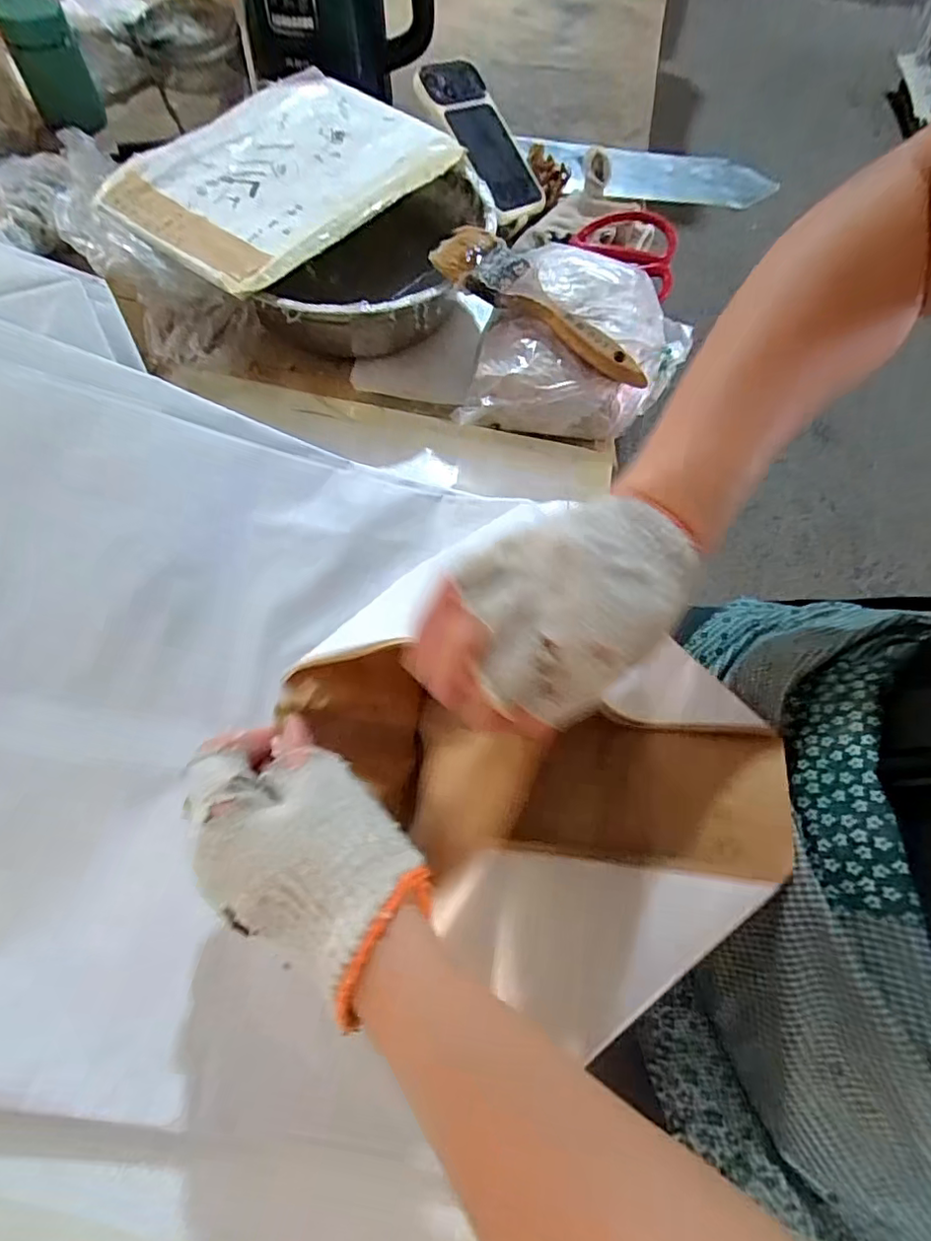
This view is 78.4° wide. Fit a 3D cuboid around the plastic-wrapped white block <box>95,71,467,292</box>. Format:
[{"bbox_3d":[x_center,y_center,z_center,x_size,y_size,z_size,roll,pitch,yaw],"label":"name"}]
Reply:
[{"bbox_3d":[-0.143,-0.362,0.456,0.175,0.018,0.244,34,67,13],"label":"plastic-wrapped white block"}]

